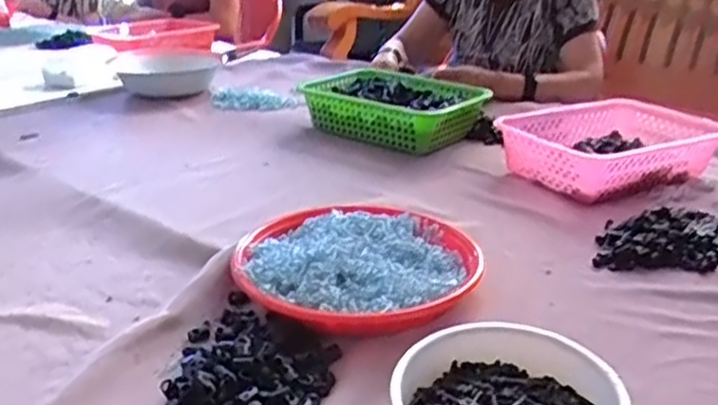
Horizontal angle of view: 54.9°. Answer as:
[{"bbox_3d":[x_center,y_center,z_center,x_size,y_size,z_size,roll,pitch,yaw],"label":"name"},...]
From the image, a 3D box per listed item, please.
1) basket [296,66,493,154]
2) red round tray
[{"bbox_3d":[0.064,-0.159,1.205,0.293,0.082,0.197,20,31,36],"label":"basket"},{"bbox_3d":[0.001,0.069,0.720,0.226,0.048,0.240,0,24,0],"label":"red round tray"}]

